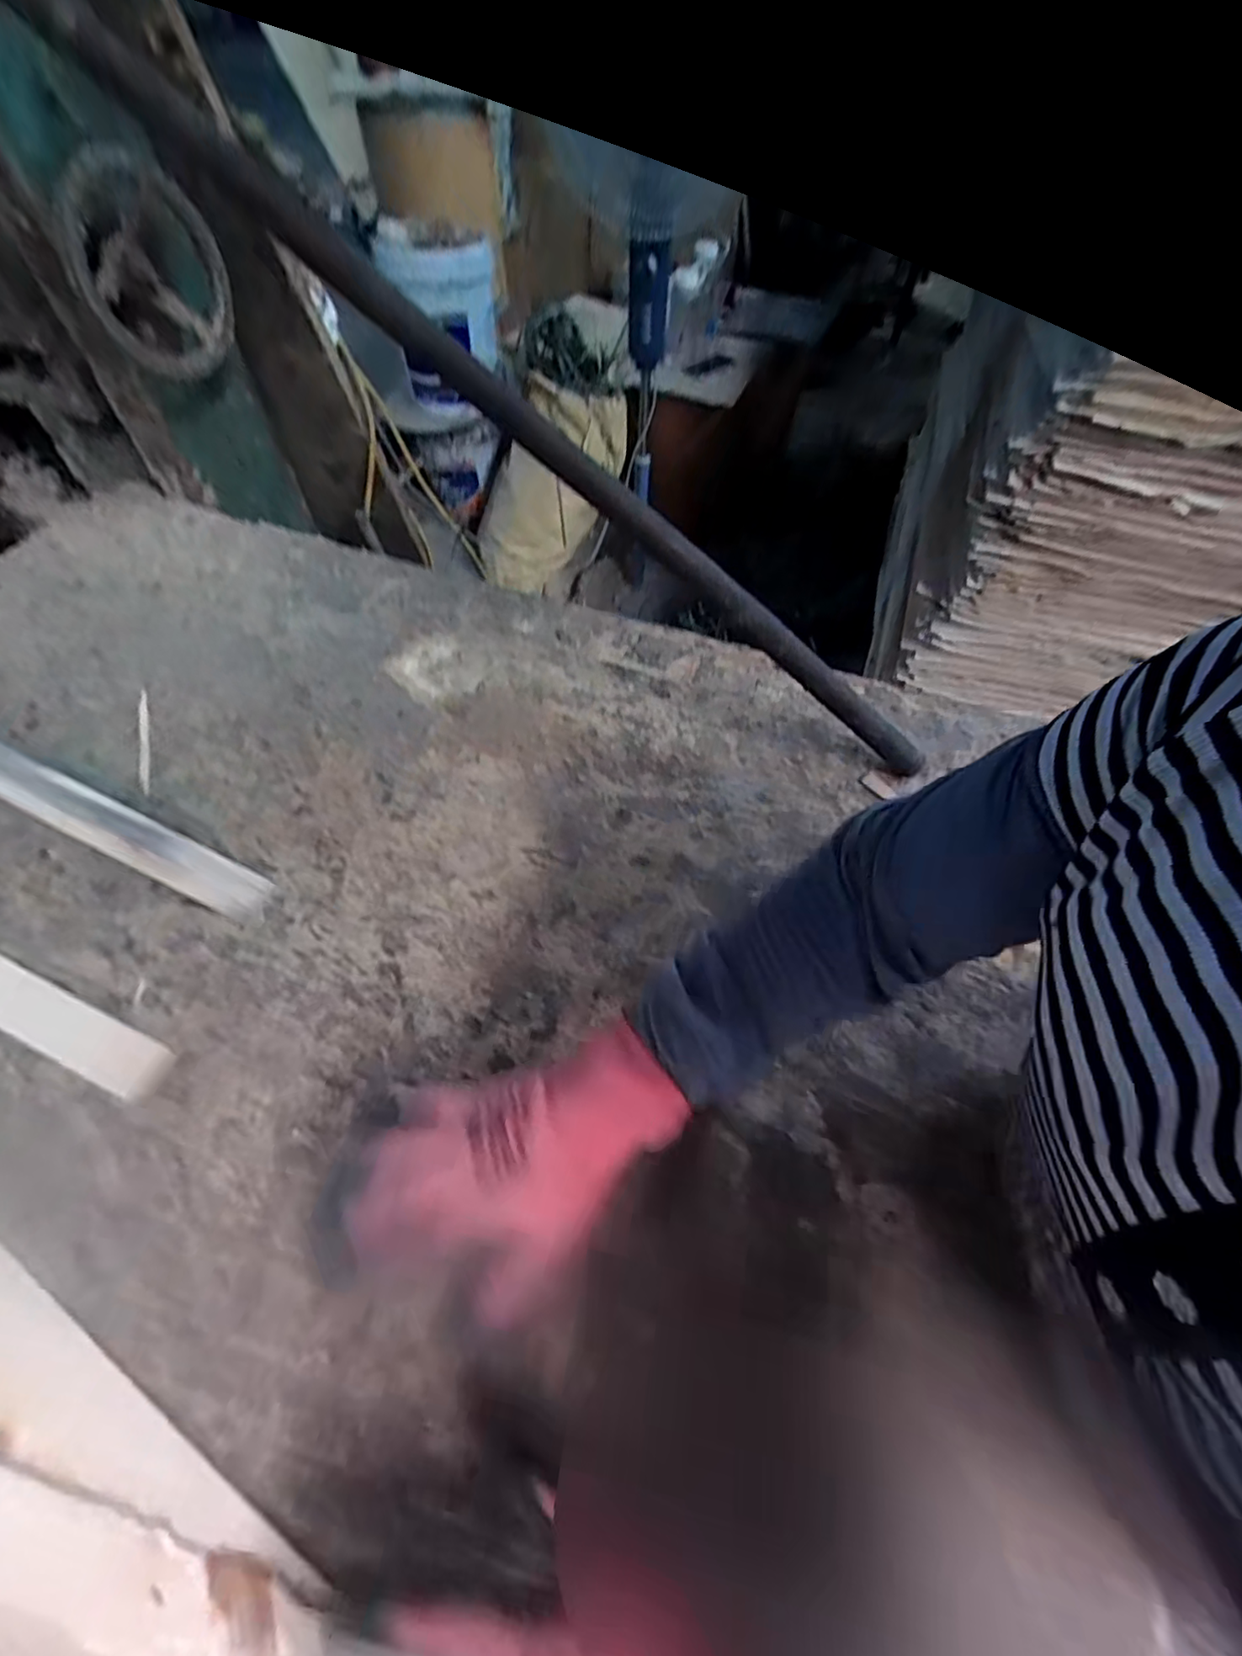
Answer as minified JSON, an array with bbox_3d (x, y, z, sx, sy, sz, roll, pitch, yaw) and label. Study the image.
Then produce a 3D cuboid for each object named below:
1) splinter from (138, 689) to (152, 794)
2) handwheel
[{"bbox_3d":[-0.440,-0.084,0.557,0.011,0.005,0.132,-20,61,-14],"label":"splinter"},{"bbox_3d":[-0.467,-0.548,0.594,0.056,0.162,0.155,27,43,13],"label":"handwheel"}]

